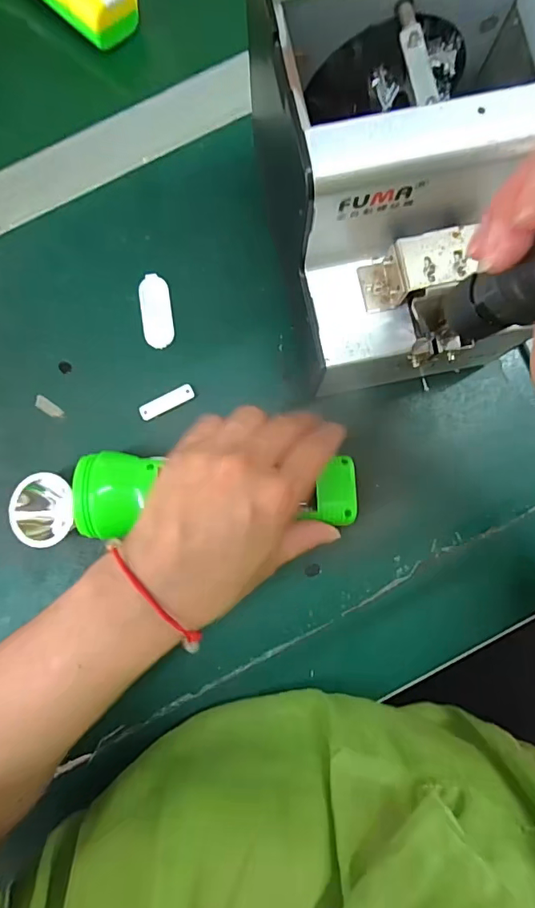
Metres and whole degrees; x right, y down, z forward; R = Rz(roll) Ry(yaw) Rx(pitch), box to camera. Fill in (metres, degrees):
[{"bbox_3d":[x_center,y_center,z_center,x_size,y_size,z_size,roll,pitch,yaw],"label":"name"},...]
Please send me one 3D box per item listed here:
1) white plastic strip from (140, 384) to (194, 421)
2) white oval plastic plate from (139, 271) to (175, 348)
[{"bbox_3d":[-0.067,-0.035,0.320,0.038,0.007,0.011,-29,86,-2],"label":"white plastic strip"},{"bbox_3d":[-0.077,-0.099,0.329,0.021,0.004,0.051,-8,85,0],"label":"white oval plastic plate"}]

